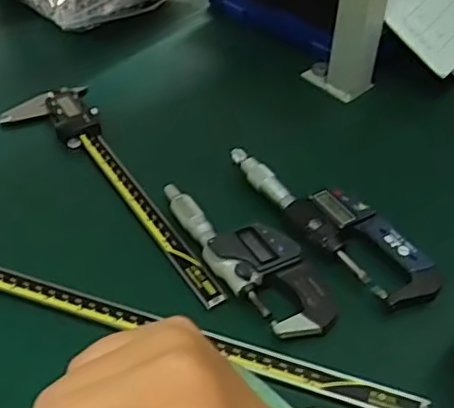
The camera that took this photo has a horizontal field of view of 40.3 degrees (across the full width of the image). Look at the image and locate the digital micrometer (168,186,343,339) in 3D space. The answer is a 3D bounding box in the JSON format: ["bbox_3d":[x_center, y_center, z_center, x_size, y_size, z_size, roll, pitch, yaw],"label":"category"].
[{"bbox_3d":[0.013,0.029,0.425,0.053,0.017,0.154,-26,51,-25],"label":"digital micrometer"}]

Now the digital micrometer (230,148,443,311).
[{"bbox_3d":[0.073,0.010,0.449,0.049,0.020,0.179,-29,52,-27],"label":"digital micrometer"}]

